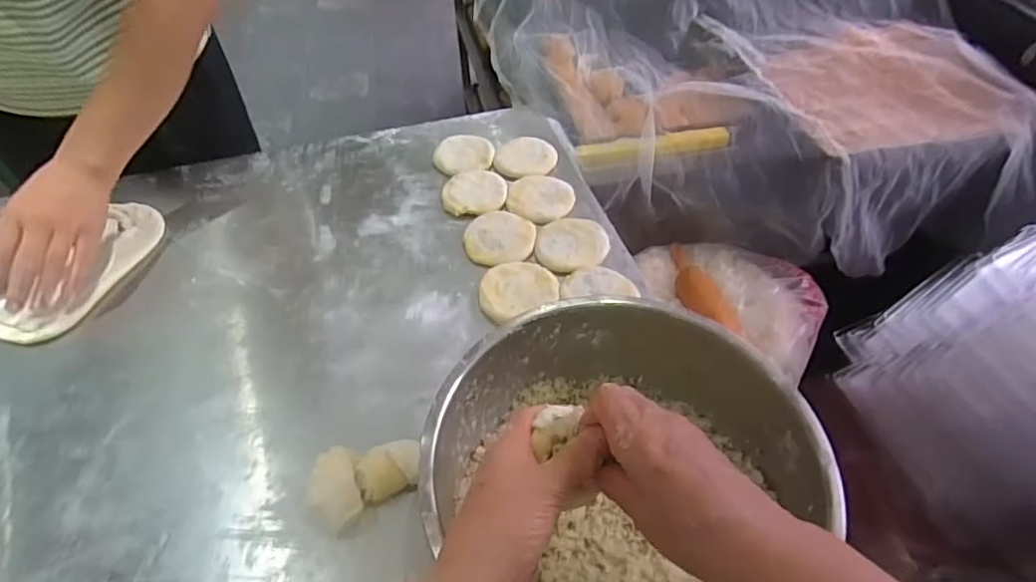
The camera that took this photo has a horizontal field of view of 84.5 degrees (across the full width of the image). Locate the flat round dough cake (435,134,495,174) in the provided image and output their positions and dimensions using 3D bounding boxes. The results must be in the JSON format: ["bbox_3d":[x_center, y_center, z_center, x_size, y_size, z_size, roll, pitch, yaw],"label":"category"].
[{"bbox_3d":[-0.079,-0.195,0.813,0.084,0.012,0.091,-1,48,1],"label":"flat round dough cake"}]

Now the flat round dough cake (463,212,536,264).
[{"bbox_3d":[-0.022,-0.067,0.698,0.084,0.011,0.082,-1,48,1],"label":"flat round dough cake"}]

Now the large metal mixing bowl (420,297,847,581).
[{"bbox_3d":[0.080,0.140,0.449,0.266,0.108,0.260,-1,49,1],"label":"large metal mixing bowl"}]

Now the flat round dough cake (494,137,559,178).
[{"bbox_3d":[0.012,-0.186,0.805,0.083,0.017,0.085,-1,48,1],"label":"flat round dough cake"}]

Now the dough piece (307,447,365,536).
[{"bbox_3d":[-0.151,0.169,0.477,0.040,0.045,0.060,-11,50,-8],"label":"dough piece"}]

